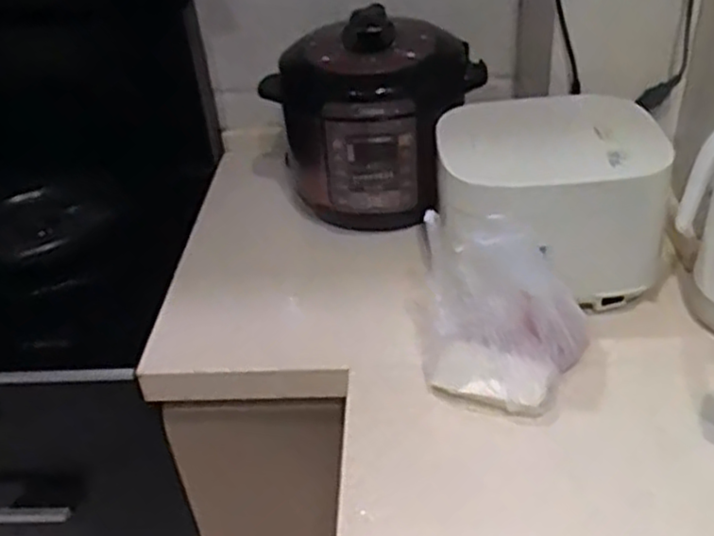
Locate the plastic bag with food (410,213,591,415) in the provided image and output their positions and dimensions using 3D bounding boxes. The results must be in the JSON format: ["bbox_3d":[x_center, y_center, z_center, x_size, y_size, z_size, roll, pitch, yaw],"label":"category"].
[{"bbox_3d":[0.153,0.055,0.815,0.170,0.203,0.115,10,39,21],"label":"plastic bag with food"}]

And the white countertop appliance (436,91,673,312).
[{"bbox_3d":[0.229,-0.082,0.954,0.245,0.208,0.228,-8,36,-3],"label":"white countertop appliance"}]

